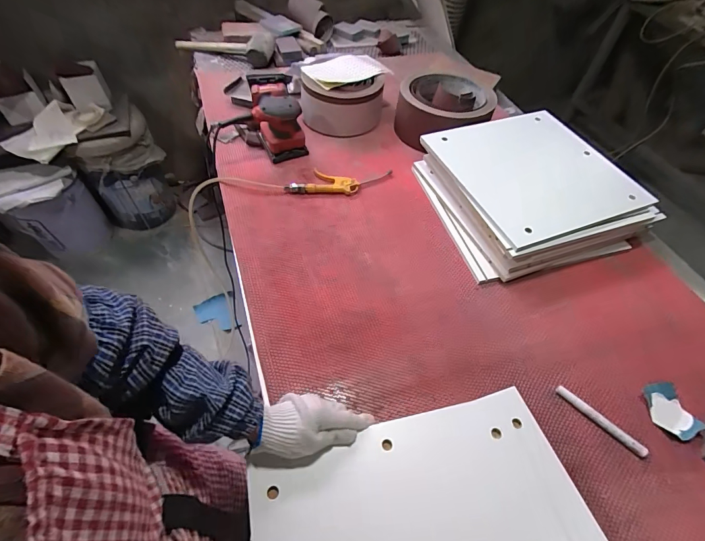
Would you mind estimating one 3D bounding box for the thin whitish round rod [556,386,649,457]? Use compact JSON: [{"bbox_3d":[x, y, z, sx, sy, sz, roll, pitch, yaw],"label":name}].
[{"bbox_3d":[0.399,0.242,0.597,0.013,0.017,0.143,-37,62,-27],"label":"thin whitish round rod"}]

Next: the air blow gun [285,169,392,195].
[{"bbox_3d":[-0.029,-0.223,0.902,0.257,0.022,0.091,-1,52,-4],"label":"air blow gun"}]

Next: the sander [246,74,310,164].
[{"bbox_3d":[-0.208,-0.421,0.976,0.123,0.125,0.268,-11,54,-11],"label":"sander"}]

